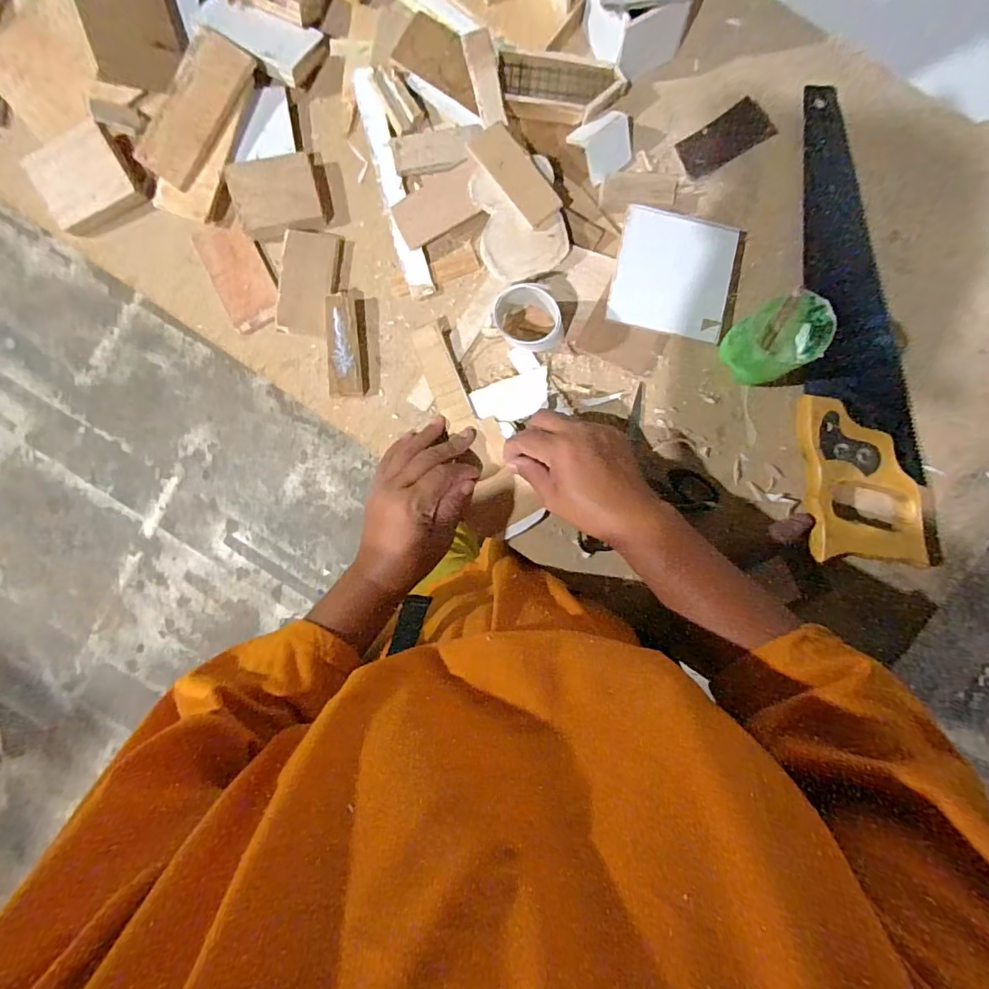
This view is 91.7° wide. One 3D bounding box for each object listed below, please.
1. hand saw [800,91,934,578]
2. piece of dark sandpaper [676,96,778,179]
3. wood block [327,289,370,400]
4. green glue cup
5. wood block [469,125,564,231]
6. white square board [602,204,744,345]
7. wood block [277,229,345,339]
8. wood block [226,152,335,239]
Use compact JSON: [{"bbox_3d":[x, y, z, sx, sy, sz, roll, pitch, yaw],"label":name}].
[{"bbox_3d":[0.312,-0.147,0.412,0.103,0.025,0.403,-3,90,4],"label":"hand saw"},{"bbox_3d":[0.205,-0.319,0.430,0.081,0.006,0.039,-29,88,3],"label":"piece of dark sandpaper"},{"bbox_3d":[-0.132,-0.137,0.434,0.031,0.023,0.094,-1,90,4],"label":"wood block"},{"bbox_3d":[0.225,-0.125,0.392,0.064,0.076,0.057,-23,89,2],"label":"green glue cup"},{"bbox_3d":[0.018,-0.263,0.397,0.032,0.006,0.084,-39,106,22],"label":"wood block"},{"bbox_3d":[0.156,-0.191,0.418,0.101,0.006,0.095,12,96,-2],"label":"white square board"},{"bbox_3d":[-0.168,-0.191,0.434,0.049,0.015,0.092,8,90,4],"label":"wood block"},{"bbox_3d":[-0.189,-0.267,0.429,0.078,0.024,0.066,-16,89,4],"label":"wood block"}]

